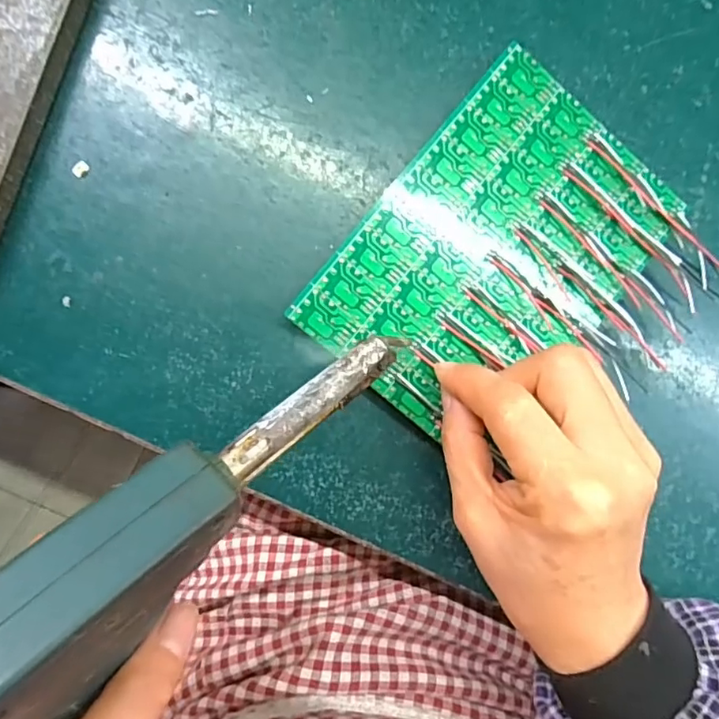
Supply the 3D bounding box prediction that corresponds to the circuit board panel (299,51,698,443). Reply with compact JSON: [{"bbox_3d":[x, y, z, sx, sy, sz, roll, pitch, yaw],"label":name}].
[{"bbox_3d":[0.064,-0.048,0.258,0.113,0.004,0.165,40,86,-5],"label":"circuit board panel"}]

